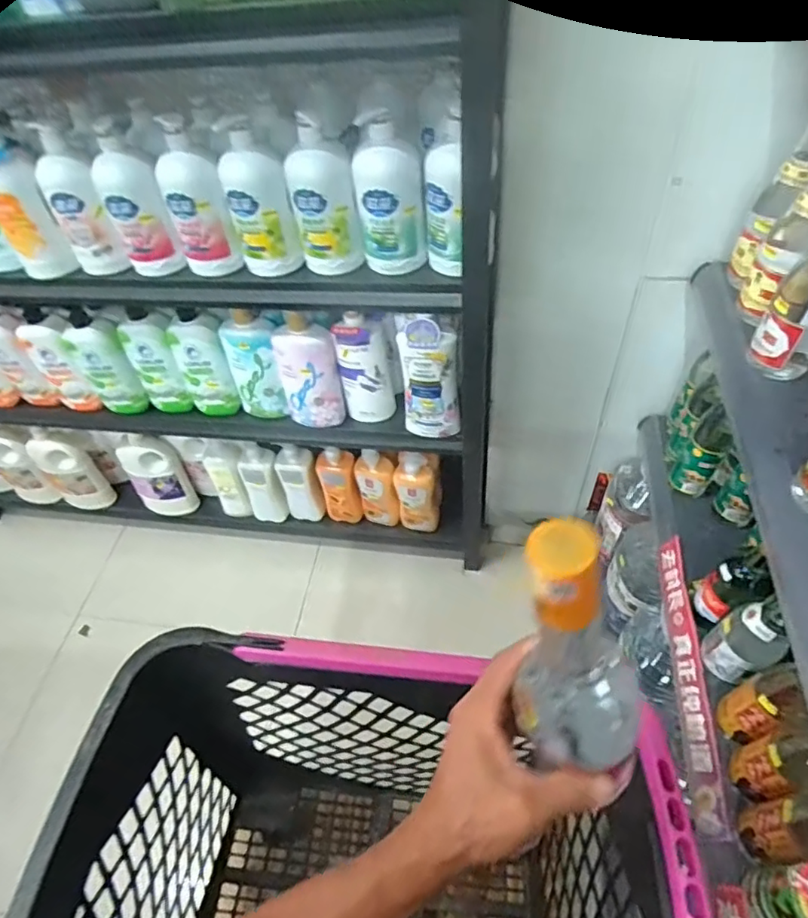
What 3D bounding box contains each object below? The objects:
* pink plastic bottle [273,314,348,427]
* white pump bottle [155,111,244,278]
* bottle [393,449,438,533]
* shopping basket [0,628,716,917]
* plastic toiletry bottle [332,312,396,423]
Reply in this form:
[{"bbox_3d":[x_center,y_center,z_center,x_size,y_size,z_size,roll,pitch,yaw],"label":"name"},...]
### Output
[{"bbox_3d":[-0.178,-0.157,1.072,0.103,0.233,0.068,23,49,23],"label":"pink plastic bottle"},{"bbox_3d":[-0.301,-0.368,0.819,0.080,0.208,0.078,-21,52,-11],"label":"white pump bottle"},{"bbox_3d":[0.029,0.082,1.321,0.088,0.249,0.054,-2,51,5],"label":"bottle"},{"bbox_3d":[-0.010,0.488,0.673,0.563,0.544,0.351,6,52,11],"label":"shopping basket"},{"bbox_3d":[-0.072,-0.164,1.066,0.093,0.239,0.048,-5,51,2],"label":"plastic toiletry bottle"}]

